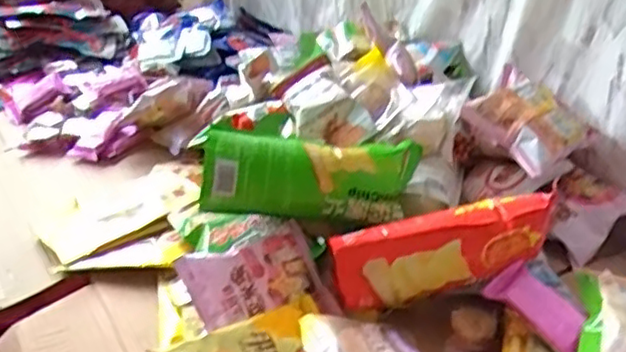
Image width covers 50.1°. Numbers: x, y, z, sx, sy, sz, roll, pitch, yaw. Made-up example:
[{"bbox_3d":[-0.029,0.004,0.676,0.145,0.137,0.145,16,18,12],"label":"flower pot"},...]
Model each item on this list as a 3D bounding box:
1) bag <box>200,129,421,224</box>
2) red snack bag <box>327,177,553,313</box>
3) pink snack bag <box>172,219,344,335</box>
[{"bbox_3d":[0.002,-0.007,0.635,0.208,0.074,0.071,-1,29,-6],"label":"bag"},{"bbox_3d":[0.117,0.065,0.590,0.193,0.062,0.046,-16,31,-4],"label":"red snack bag"},{"bbox_3d":[-0.047,0.097,0.598,0.121,0.033,0.093,-16,54,-26],"label":"pink snack bag"}]

